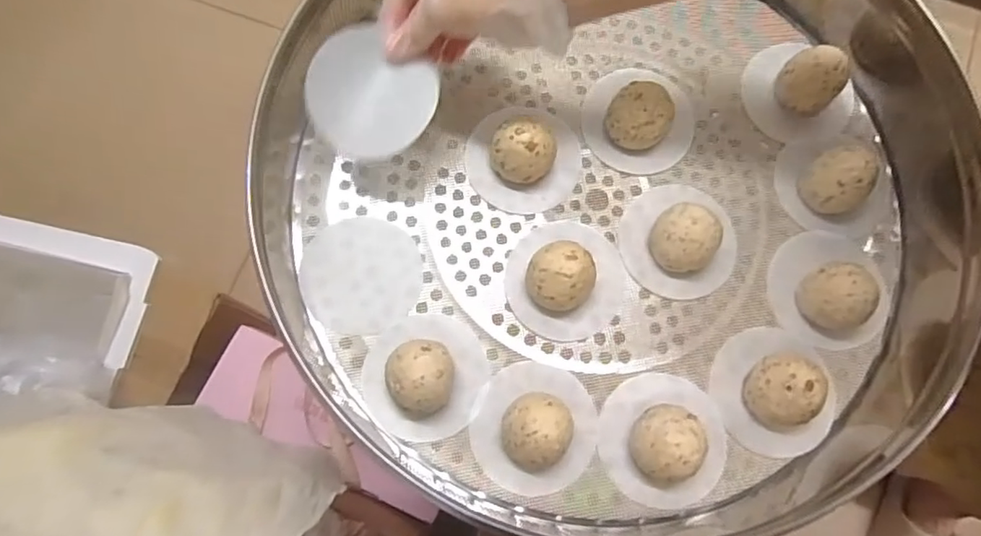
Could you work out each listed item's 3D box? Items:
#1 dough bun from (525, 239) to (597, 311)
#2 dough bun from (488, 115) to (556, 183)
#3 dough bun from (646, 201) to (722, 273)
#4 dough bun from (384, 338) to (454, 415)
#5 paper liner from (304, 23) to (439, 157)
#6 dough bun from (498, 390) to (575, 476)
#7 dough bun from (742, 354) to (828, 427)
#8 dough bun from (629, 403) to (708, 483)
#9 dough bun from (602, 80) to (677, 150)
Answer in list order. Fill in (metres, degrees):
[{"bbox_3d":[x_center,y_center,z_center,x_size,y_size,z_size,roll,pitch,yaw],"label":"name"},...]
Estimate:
[{"bbox_3d":[0.053,0.008,0.440,0.050,0.049,0.049,0,77,-1],"label":"dough bun"},{"bbox_3d":[0.027,-0.096,0.463,0.054,0.051,0.048,15,77,3],"label":"dough bun"},{"bbox_3d":[0.154,-0.022,0.451,0.052,0.048,0.046,43,80,9],"label":"dough bun"},{"bbox_3d":[-0.052,0.080,0.420,0.048,0.048,0.052,5,77,1],"label":"dough bun"},{"bbox_3d":[-0.090,-0.127,0.422,0.088,0.004,0.085,-4,107,-13],"label":"paper liner"},{"bbox_3d":[0.032,0.119,0.415,0.053,0.048,0.049,0,77,-1],"label":"dough bun"},{"bbox_3d":[0.220,0.091,0.422,0.051,0.048,0.053,-6,77,-2],"label":"dough bun"},{"bbox_3d":[0.127,0.126,0.414,0.048,0.048,0.047,0,77,-1],"label":"dough bun"},{"bbox_3d":[0.122,-0.125,0.472,0.049,0.046,0.040,24,78,5],"label":"dough bun"}]

